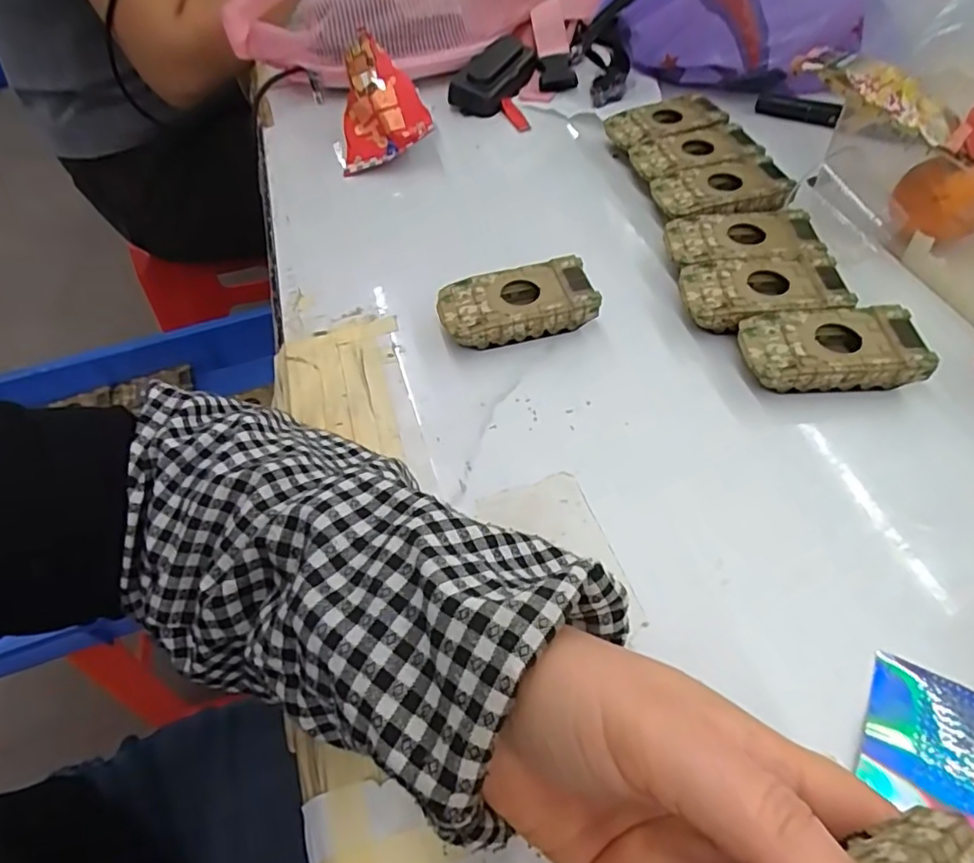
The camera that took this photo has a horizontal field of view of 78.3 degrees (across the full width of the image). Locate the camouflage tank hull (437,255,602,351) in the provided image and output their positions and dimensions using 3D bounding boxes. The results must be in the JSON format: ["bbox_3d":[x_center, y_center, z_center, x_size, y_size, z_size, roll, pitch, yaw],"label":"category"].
[{"bbox_3d":[0.019,-0.081,0.386,0.095,0.026,0.046,-13,53,-5],"label":"camouflage tank hull"}]

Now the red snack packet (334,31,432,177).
[{"bbox_3d":[-0.097,-0.281,0.513,0.081,0.077,0.077,-16,53,-7],"label":"red snack packet"}]

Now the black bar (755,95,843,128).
[{"bbox_3d":[0.275,-0.285,0.529,0.071,0.015,0.016,28,60,23],"label":"black bar"}]

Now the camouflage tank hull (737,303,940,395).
[{"bbox_3d":[0.197,-0.045,0.348,0.095,0.025,0.048,-2,53,4],"label":"camouflage tank hull"}]

